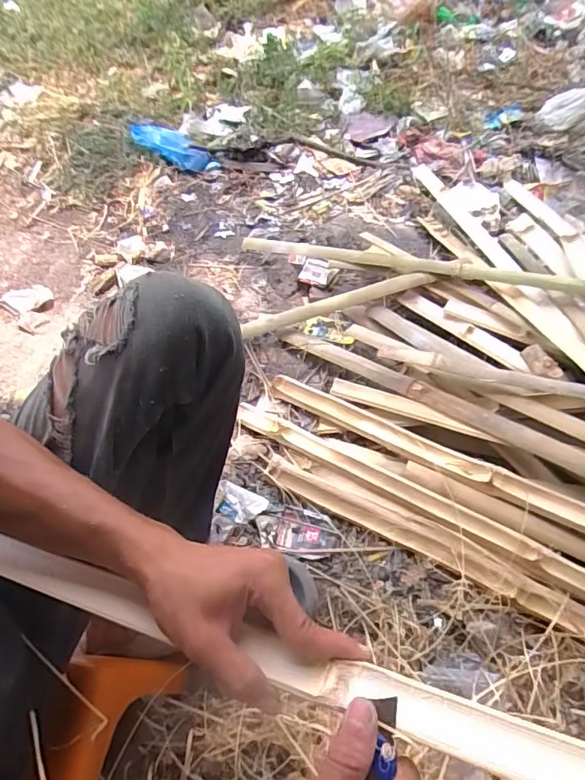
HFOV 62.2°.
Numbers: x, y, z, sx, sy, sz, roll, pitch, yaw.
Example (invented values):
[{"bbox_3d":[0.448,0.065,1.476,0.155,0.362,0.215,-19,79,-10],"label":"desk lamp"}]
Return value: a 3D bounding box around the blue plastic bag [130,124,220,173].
[{"bbox_3d":[-0.321,-0.668,1.320,0.266,0.041,0.129,24,58,-4],"label":"blue plastic bag"}]

